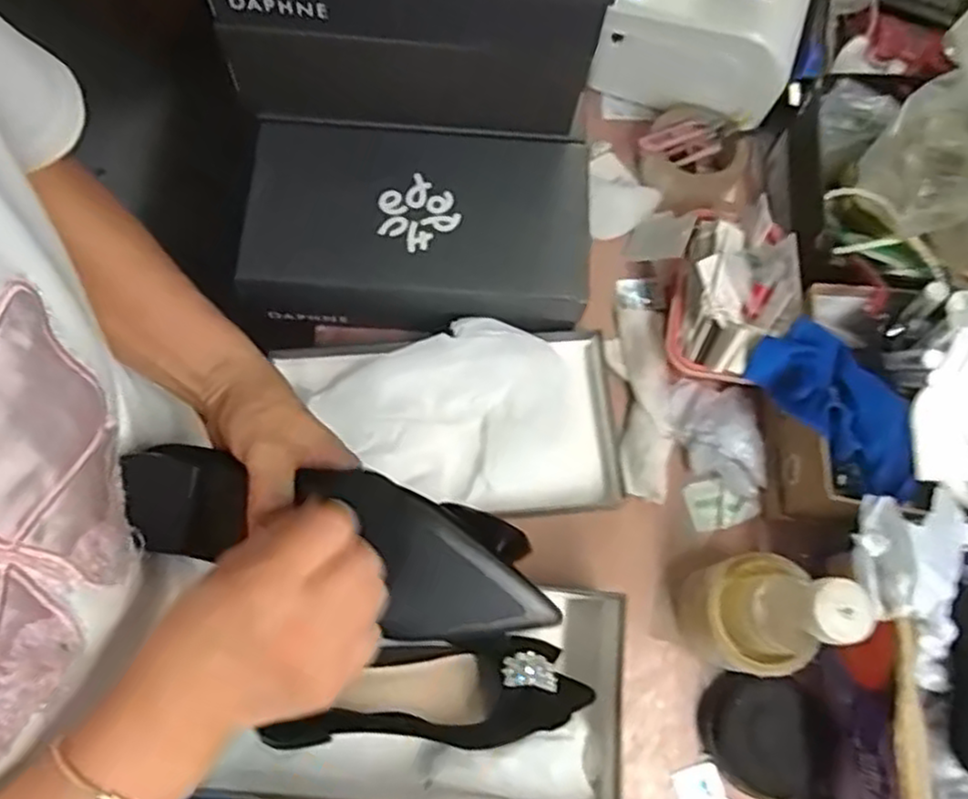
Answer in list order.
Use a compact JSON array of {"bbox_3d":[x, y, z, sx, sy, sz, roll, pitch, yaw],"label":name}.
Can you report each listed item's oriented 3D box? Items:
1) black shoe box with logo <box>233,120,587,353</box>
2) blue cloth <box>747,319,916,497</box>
[{"bbox_3d":[-0.060,-0.148,0.666,0.291,0.087,0.169,1,71,-2],"label":"black shoe box with logo"},{"bbox_3d":[0.287,0.006,0.585,0.081,0.038,0.159,-43,78,-14],"label":"blue cloth"}]

